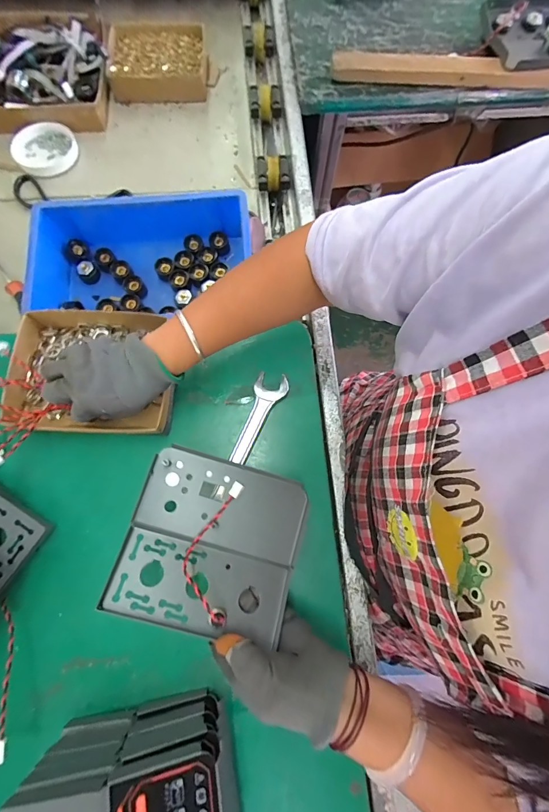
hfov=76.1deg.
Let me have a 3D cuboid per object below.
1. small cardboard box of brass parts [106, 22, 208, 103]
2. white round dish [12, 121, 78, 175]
[{"bbox_3d":[-0.213,-0.638,0.649,0.177,0.039,0.147,-4,76,-3],"label":"small cardboard box of brass parts"},{"bbox_3d":[-0.392,-0.440,0.602,0.105,0.014,0.103,0,76,-2],"label":"white round dish"}]

